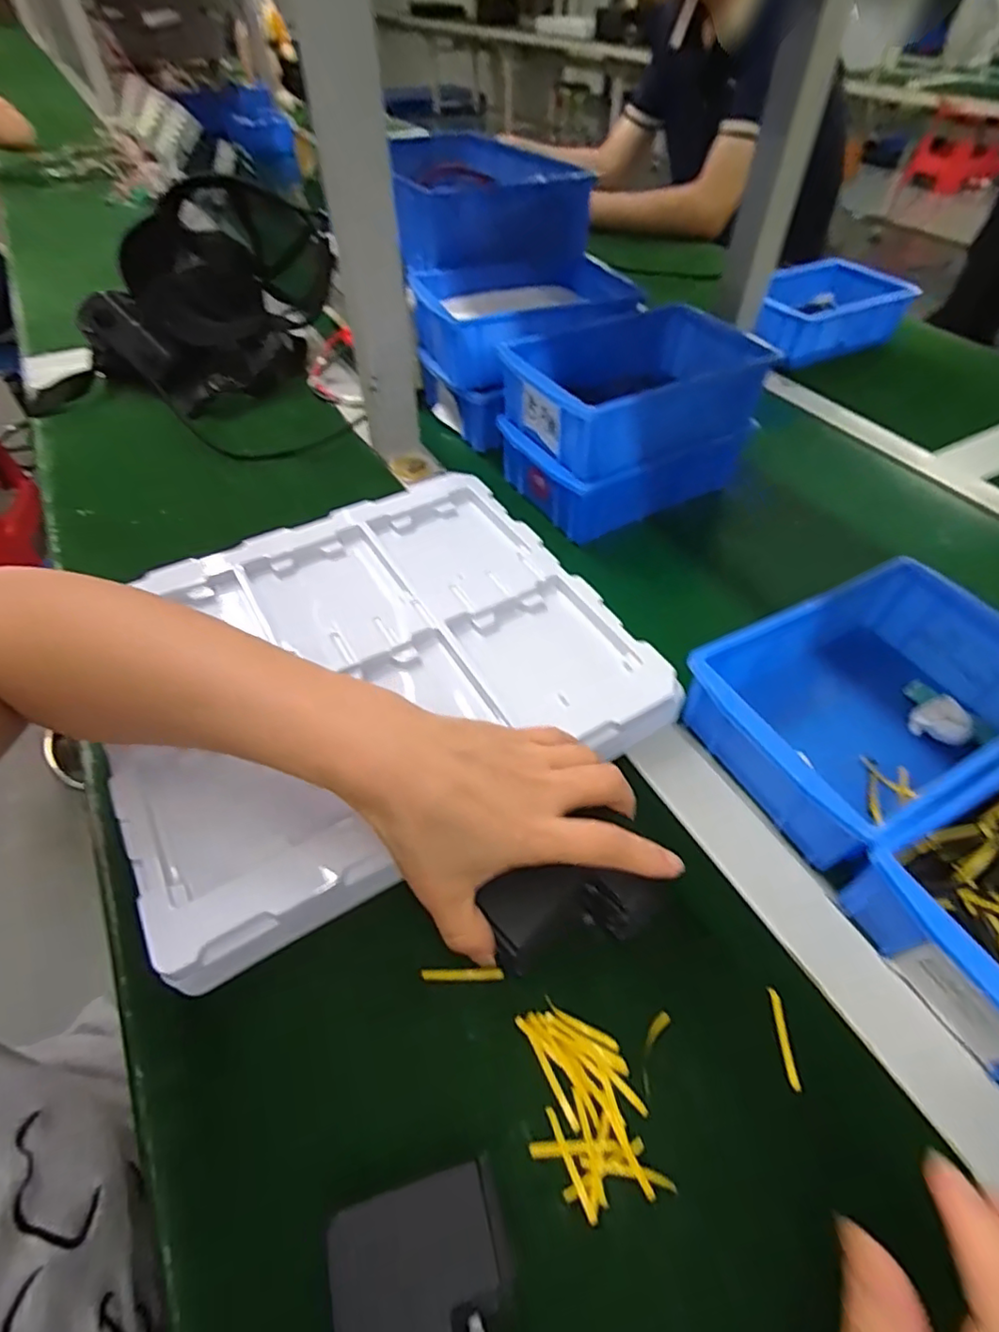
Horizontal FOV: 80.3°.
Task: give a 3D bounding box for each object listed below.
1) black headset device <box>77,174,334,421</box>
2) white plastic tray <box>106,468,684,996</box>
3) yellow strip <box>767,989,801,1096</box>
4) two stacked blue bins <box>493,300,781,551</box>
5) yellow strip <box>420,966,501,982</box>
[{"bbox_3d":[-0.325,-0.435,0.699,0.189,0.149,0.274,25,55,20],"label":"black headset device"},{"bbox_3d":[-0.086,-0.004,0.403,0.315,0.038,0.282,-25,54,-19],"label":"white plastic tray"},{"bbox_3d":[0.135,0.176,0.281,0.005,0.004,0.042,2,50,1],"label":"yellow strip"},{"bbox_3d":[0.111,-0.221,0.529,0.201,0.119,0.148,-23,54,-18],"label":"two stacked blue bins"},{"bbox_3d":[-0.018,0.153,0.295,0.040,0.004,0.006,0,50,-1],"label":"yellow strip"}]

